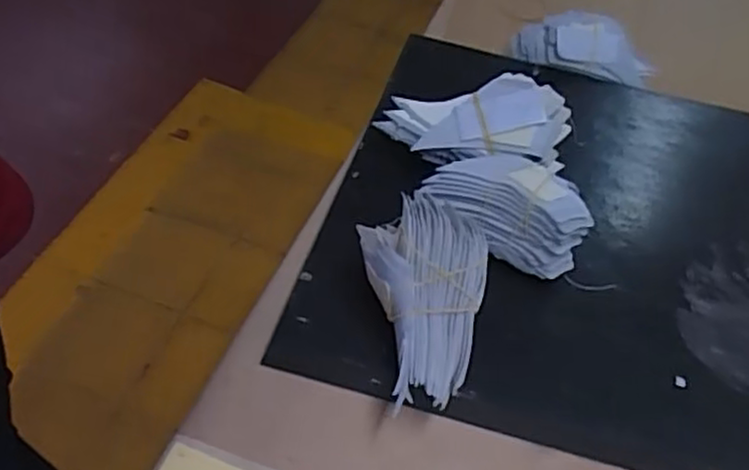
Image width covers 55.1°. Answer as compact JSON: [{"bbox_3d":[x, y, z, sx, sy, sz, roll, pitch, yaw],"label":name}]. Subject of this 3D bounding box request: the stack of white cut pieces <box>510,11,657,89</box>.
[{"bbox_3d":[0.160,-0.142,0.550,0.105,0.046,0.034,18,51,9],"label":"stack of white cut pieces"}]

